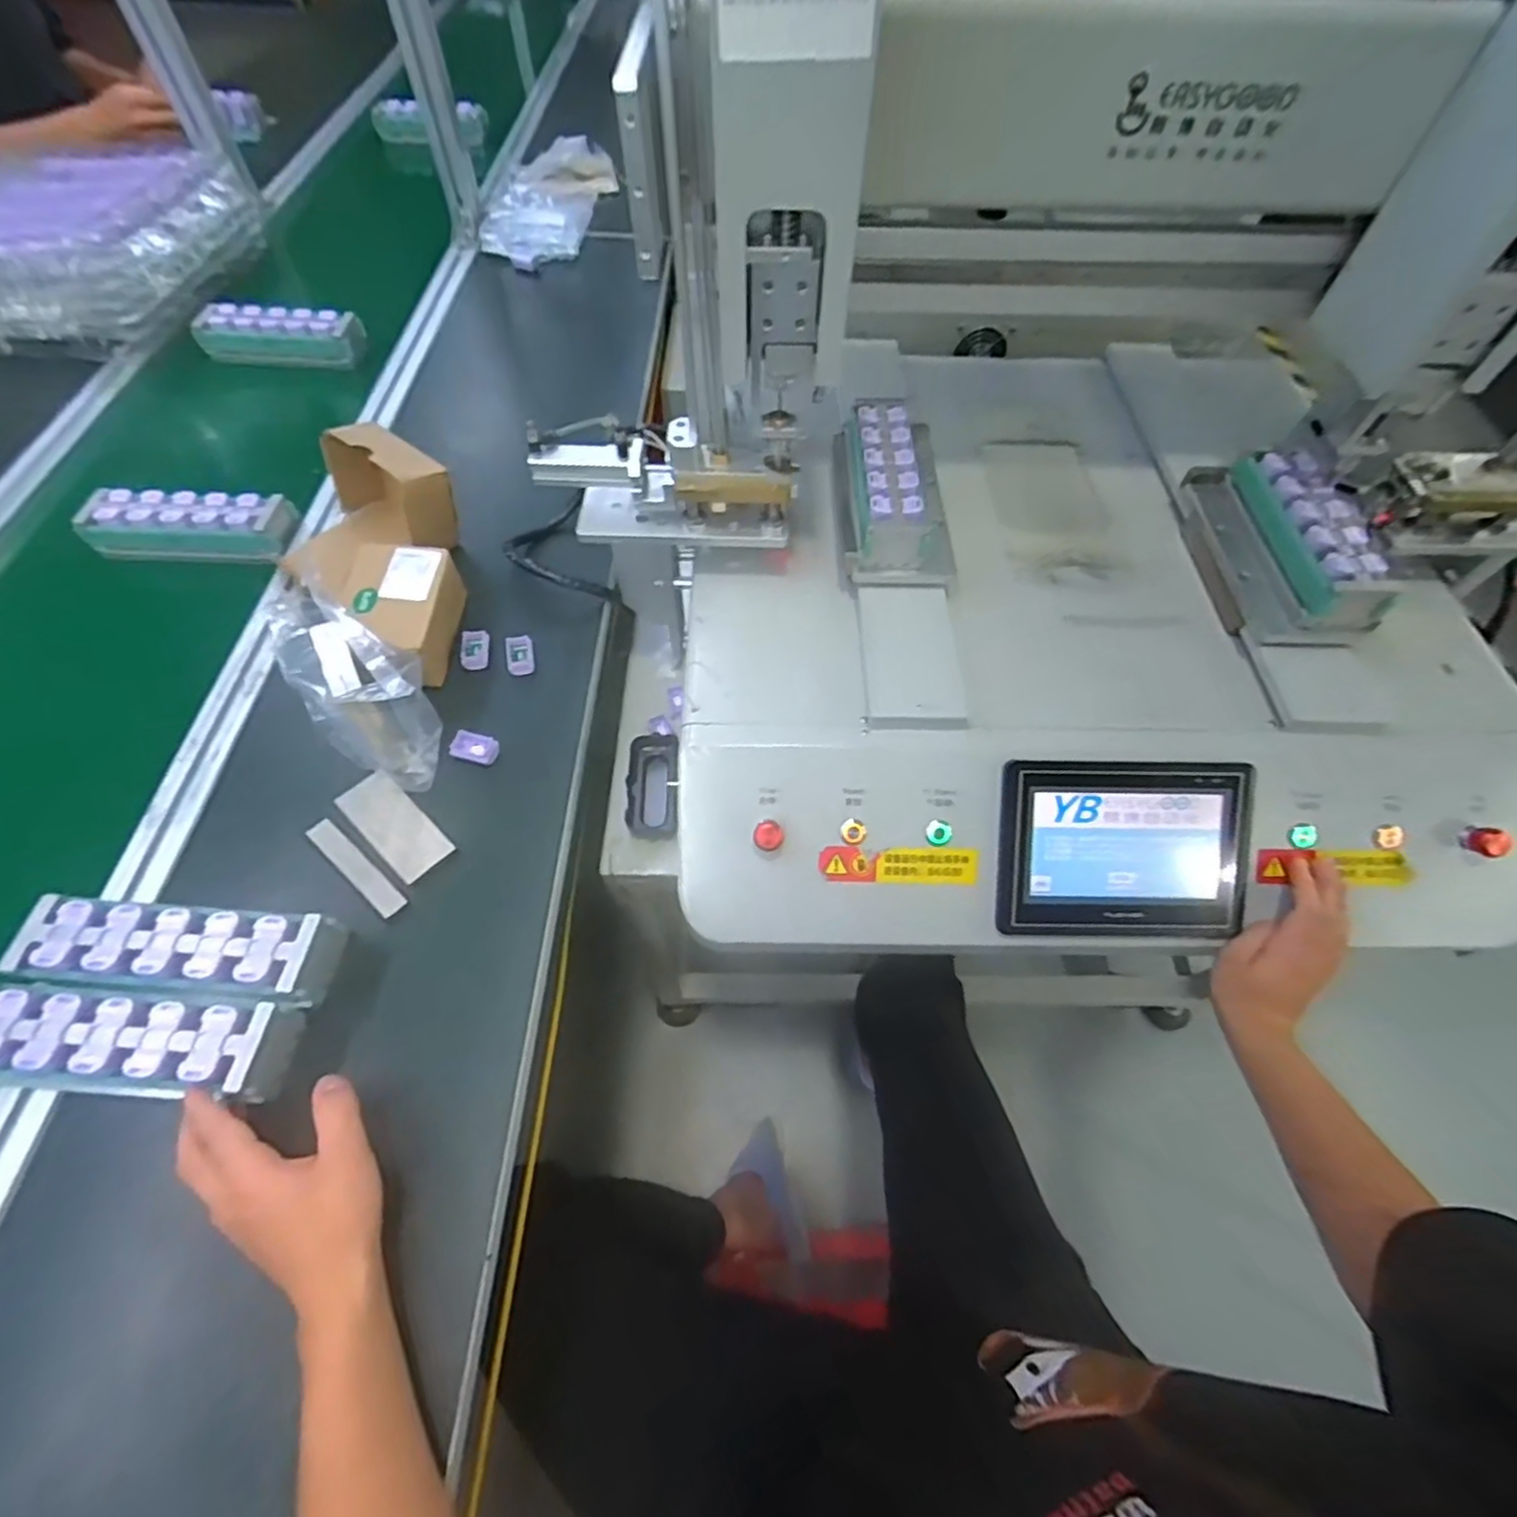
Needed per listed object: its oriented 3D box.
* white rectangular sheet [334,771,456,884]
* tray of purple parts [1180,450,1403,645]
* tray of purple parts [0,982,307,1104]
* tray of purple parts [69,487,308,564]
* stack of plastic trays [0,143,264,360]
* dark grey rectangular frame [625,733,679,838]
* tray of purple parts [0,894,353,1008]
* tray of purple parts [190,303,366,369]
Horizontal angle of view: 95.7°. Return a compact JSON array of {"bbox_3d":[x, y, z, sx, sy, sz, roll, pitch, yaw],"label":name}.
[{"bbox_3d":[-0.295,0.053,0.556,0.101,0.009,0.043,38,65,20],"label":"white rectangular sheet"},{"bbox_3d":[0.465,-0.195,0.618,0.090,0.087,0.203,-3,59,-3],"label":"tray of purple parts"},{"bbox_3d":[-0.407,0.184,0.442,0.186,0.046,0.059,5,58,-5],"label":"tray of purple parts"},{"bbox_3d":[-0.594,-0.245,0.719,0.188,0.049,0.059,-1,58,-2],"label":"tray of purple parts"},{"bbox_3d":[-0.989,-0.692,0.918,0.472,0.121,0.346,2,58,0],"label":"stack of plastic trays"},{"bbox_3d":[-0.107,0.026,0.697,0.049,0.010,0.106,0,74,-1],"label":"dark grey rectangular frame"},{"bbox_3d":[-0.400,0.136,0.480,0.187,0.048,0.058,4,58,1],"label":"tray of purple parts"},{"bbox_3d":[-0.630,-0.554,0.907,0.204,0.054,0.065,2,58,-1],"label":"tray of purple parts"}]

